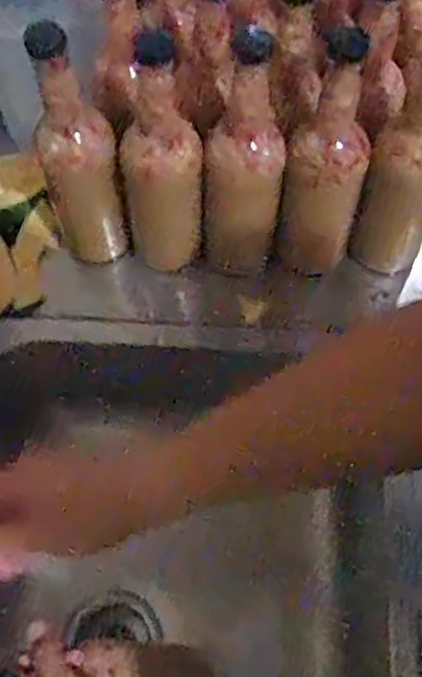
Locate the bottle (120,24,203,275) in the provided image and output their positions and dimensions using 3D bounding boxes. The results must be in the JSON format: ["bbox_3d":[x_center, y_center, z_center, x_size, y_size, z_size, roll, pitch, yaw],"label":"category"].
[{"bbox_3d":[-0.050,-0.165,0.677,0.079,0.231,0.081,-12,64,-5],"label":"bottle"}]

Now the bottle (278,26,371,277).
[{"bbox_3d":[0.113,-0.167,0.677,0.072,0.244,0.070,9,41,6],"label":"bottle"}]

